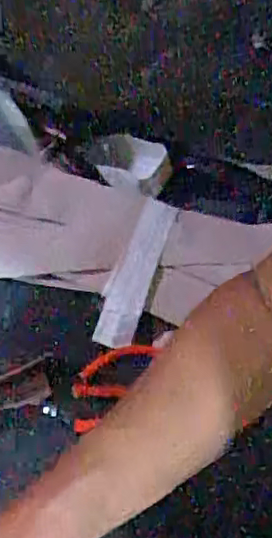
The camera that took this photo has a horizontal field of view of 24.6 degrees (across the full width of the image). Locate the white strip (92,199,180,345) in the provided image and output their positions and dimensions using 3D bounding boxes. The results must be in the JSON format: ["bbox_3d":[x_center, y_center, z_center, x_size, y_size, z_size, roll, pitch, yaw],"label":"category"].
[{"bbox_3d":[0.000,0.000,0.646,0.043,0.008,0.167,17,70,11],"label":"white strip"}]

